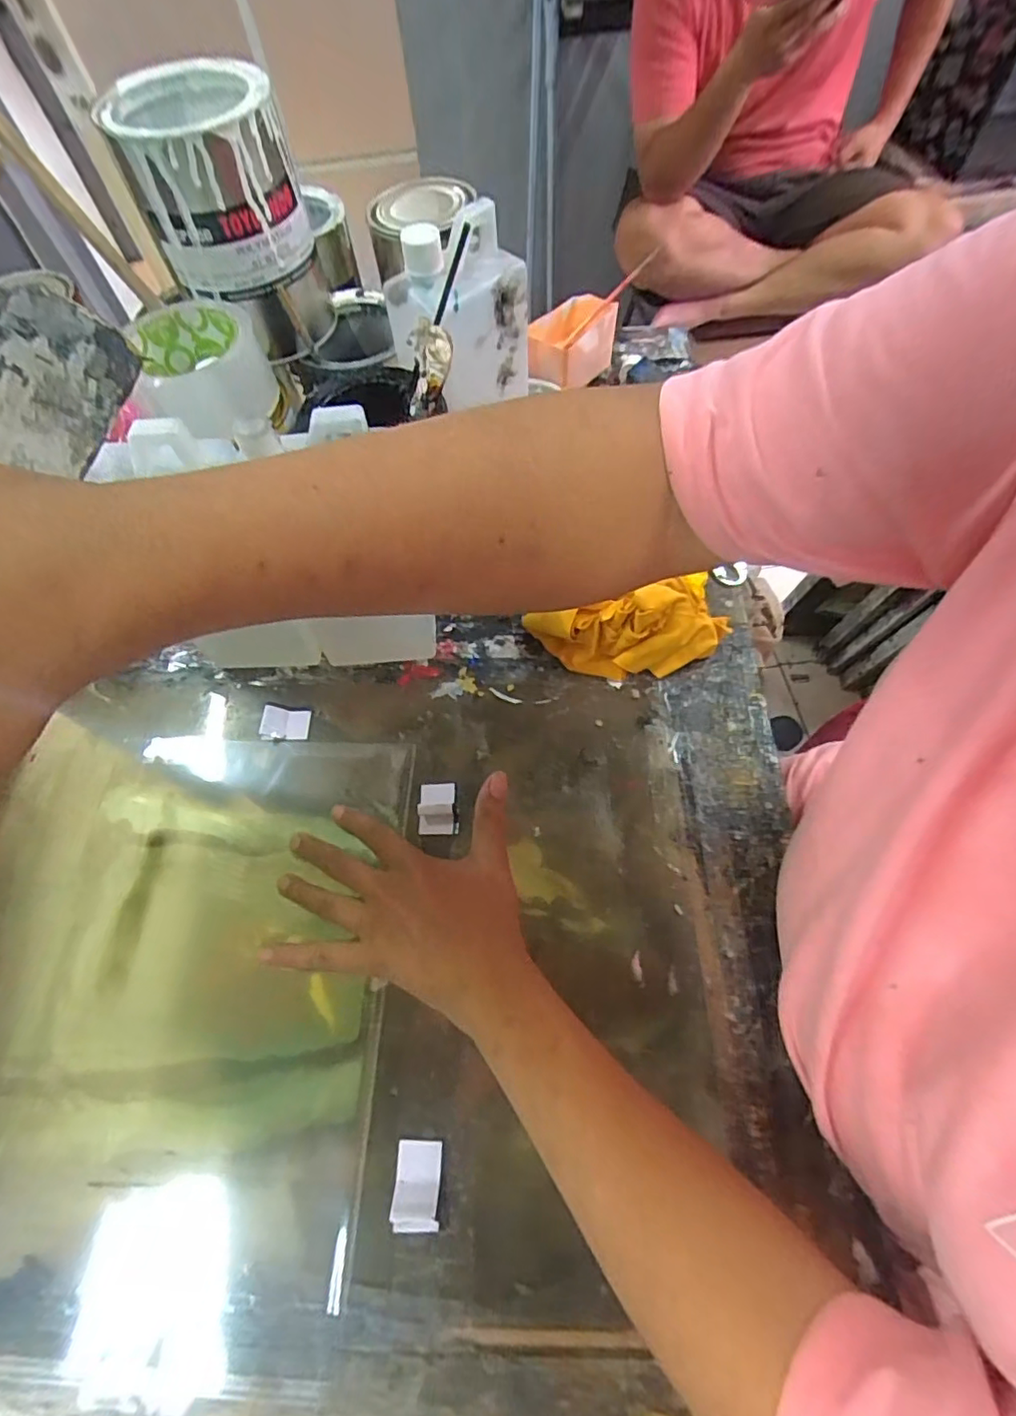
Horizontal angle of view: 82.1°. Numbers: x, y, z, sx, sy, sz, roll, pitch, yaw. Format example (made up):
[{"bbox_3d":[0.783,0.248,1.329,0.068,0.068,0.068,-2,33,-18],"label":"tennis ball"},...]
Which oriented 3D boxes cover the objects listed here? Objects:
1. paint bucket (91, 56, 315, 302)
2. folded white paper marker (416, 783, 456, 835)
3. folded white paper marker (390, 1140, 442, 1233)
[{"bbox_3d":[-0.198,-0.355,0.395,0.100,0.092,0.112,-22,62,-9],"label":"paint bucket"},{"bbox_3d":[-0.056,0.076,0.453,0.028,0.016,0.040,-2,62,2],"label":"folded white paper marker"},{"bbox_3d":[-0.054,0.285,0.349,0.027,0.005,0.043,0,63,3],"label":"folded white paper marker"}]

